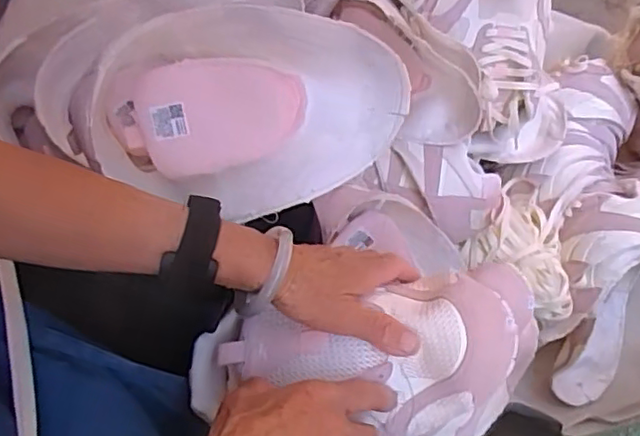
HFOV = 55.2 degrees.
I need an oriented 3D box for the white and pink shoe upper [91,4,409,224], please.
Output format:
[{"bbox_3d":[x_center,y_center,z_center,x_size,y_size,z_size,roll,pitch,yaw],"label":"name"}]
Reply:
[{"bbox_3d":[-0.045,-0.077,0.444,0.214,0.075,0.135,6,100,-4],"label":"white and pink shoe upper"}]

